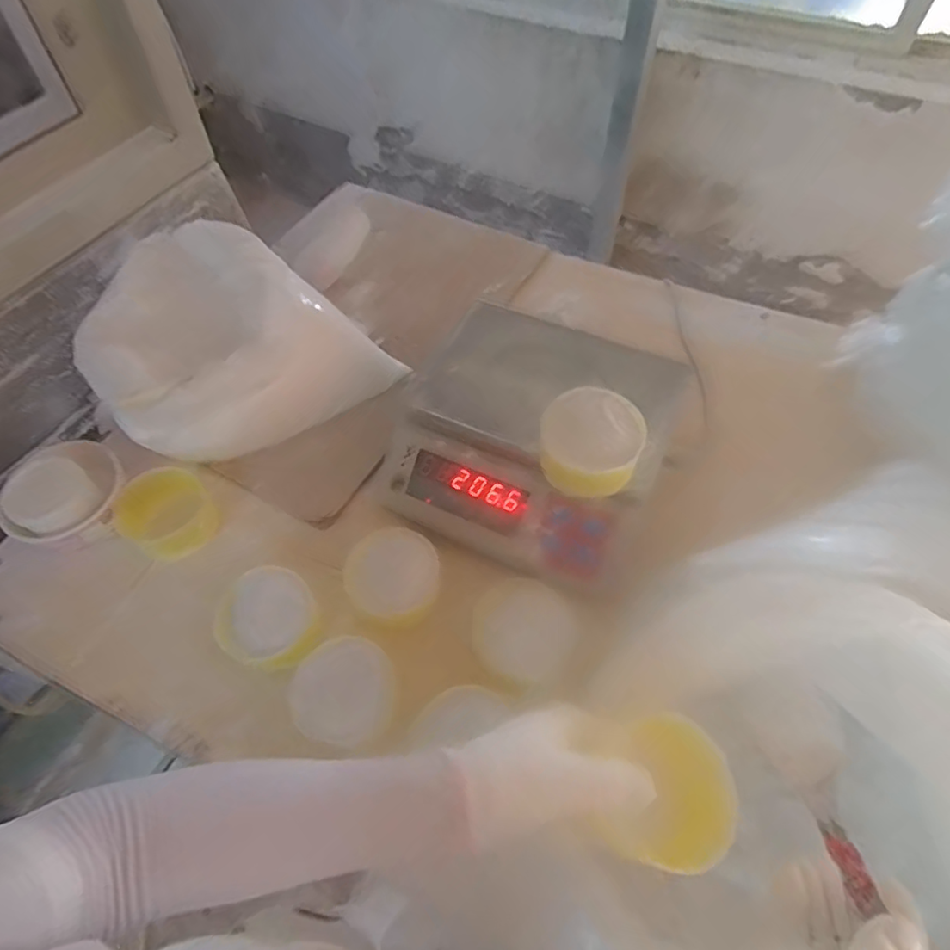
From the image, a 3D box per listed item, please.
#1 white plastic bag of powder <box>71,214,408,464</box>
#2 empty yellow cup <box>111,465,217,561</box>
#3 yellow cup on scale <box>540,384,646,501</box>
[{"bbox_3d":[-0.276,-0.145,0.663,0.276,0.159,0.211,-38,64,-22],"label":"white plastic bag of powder"},{"bbox_3d":[-0.326,0.042,0.613,0.083,0.053,0.086,0,56,0],"label":"empty yellow cup"},{"bbox_3d":[0.107,-0.030,0.526,0.088,0.050,0.089,0,56,0],"label":"yellow cup on scale"}]

